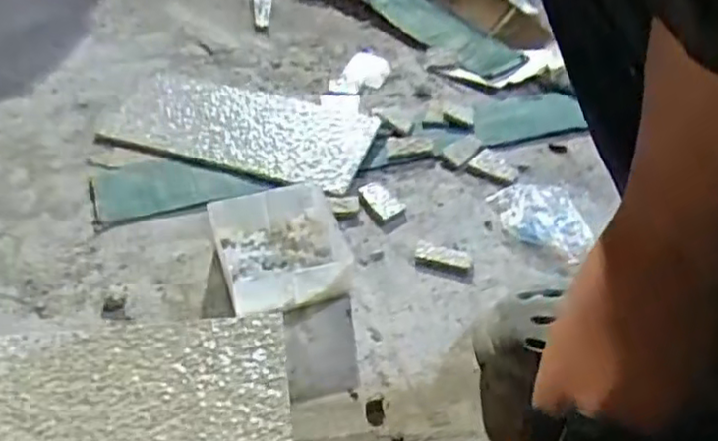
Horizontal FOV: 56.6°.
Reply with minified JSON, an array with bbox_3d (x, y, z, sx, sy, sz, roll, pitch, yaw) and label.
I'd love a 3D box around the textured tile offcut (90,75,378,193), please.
[{"bbox_3d":[-0.134,-0.113,0.771,0.291,0.017,0.146,15,44,12],"label":"textured tile offcut"}]

